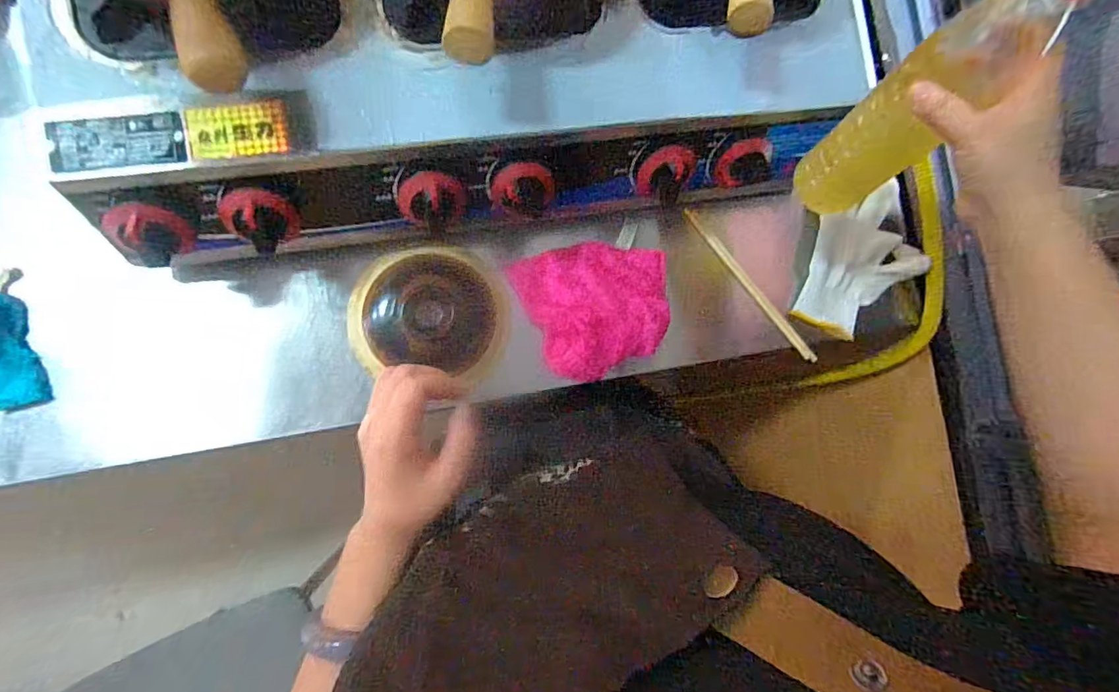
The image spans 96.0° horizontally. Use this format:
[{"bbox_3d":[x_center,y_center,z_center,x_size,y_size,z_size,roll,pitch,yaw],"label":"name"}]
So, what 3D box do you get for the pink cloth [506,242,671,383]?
[{"bbox_3d":[0.046,-0.046,0.535,0.155,0.021,0.139,-22,91,-9],"label":"pink cloth"}]

